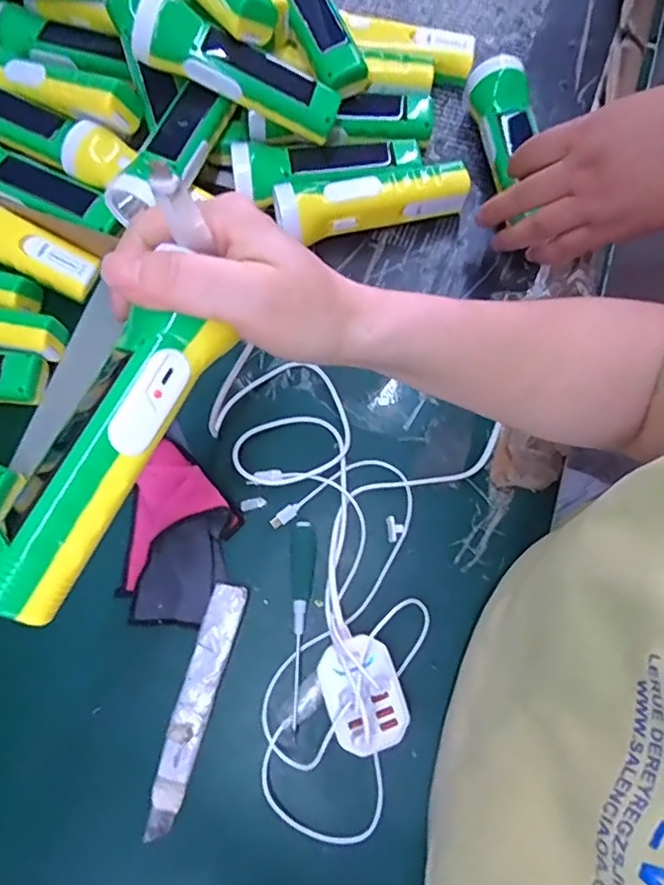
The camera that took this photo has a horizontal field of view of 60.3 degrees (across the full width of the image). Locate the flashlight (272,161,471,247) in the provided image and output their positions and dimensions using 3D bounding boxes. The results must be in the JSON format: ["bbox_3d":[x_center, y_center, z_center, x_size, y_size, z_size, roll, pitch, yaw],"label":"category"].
[{"bbox_3d":[0.034,-0.210,0.495,0.166,0.050,0.049,-14,74,-3],"label":"flashlight"}]

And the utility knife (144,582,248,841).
[{"bbox_3d":[-0.098,0.191,0.417,0.026,0.015,0.173,15,75,3],"label":"utility knife"}]

